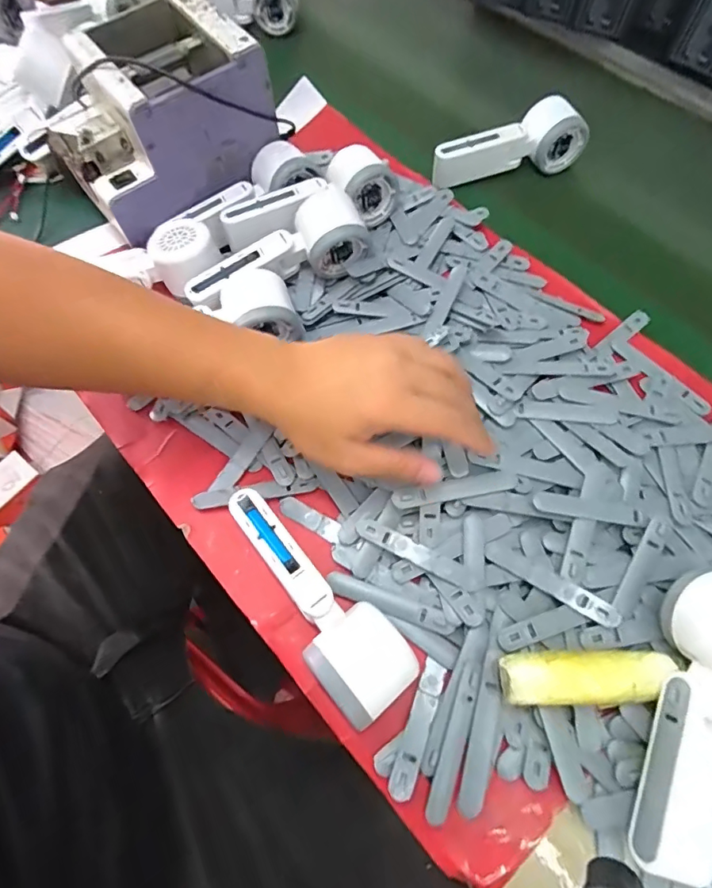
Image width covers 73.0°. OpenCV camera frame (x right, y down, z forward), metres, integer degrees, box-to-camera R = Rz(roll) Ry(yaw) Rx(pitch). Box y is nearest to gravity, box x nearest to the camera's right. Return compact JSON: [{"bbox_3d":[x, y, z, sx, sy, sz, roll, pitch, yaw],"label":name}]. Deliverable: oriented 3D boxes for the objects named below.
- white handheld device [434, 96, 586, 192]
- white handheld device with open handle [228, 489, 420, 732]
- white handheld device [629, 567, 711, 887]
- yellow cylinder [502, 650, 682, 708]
[{"bbox_3d":[0.164,-0.330,0.526,0.167,0.056,0.044,-13,67,-6],"label":"white handheld device"},{"bbox_3d":[-0.030,0.103,0.329,0.054,0.037,0.166,-37,71,-15],"label":"white handheld device with open handle"},{"bbox_3d":[0.205,0.159,0.273,0.067,0.045,0.166,21,83,11],"label":"white handheld device"},{"bbox_3d":[0.143,0.148,0.304,0.105,0.029,0.030,0,66,0],"label":"yellow cylinder"}]

